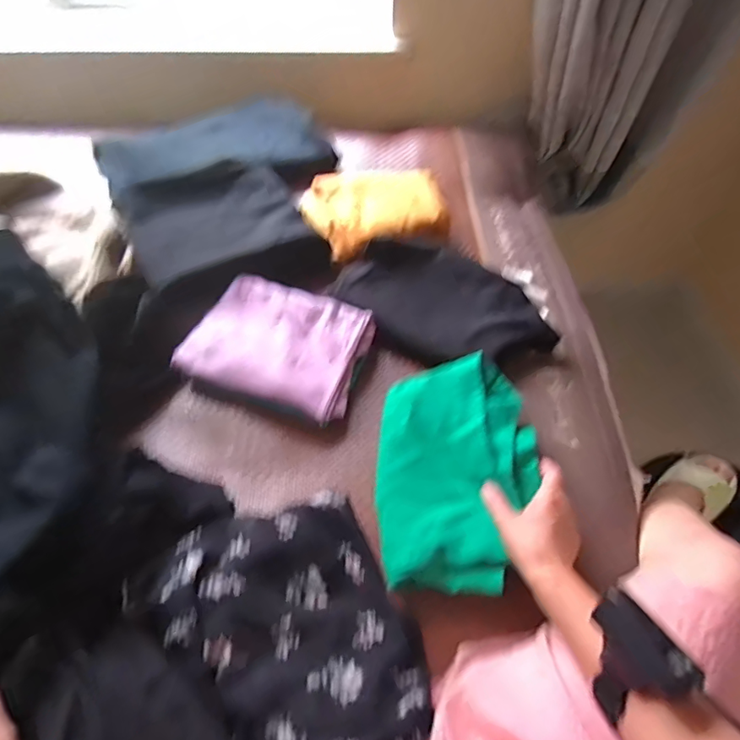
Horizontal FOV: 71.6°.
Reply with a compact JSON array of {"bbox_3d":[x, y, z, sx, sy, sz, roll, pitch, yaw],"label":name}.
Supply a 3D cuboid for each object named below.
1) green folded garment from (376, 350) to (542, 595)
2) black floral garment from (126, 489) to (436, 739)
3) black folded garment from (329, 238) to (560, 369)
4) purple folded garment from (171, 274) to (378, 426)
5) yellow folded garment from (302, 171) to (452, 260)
[{"bbox_3d":[0.098,0.104,0.567,0.172,0.055,0.255,5,53,2],"label":"green folded garment"},{"bbox_3d":[-0.062,0.225,0.471,0.273,0.066,0.201,39,62,24],"label":"black floral garment"},{"bbox_3d":[0.106,-0.088,0.721,0.301,0.069,0.176,24,56,16],"label":"black folded garment"},{"bbox_3d":[-0.119,-0.036,0.673,0.217,0.032,0.167,15,55,10],"label":"purple folded garment"},{"bbox_3d":[0.015,-0.250,0.801,0.224,0.044,0.167,-12,54,-10],"label":"yellow folded garment"}]

